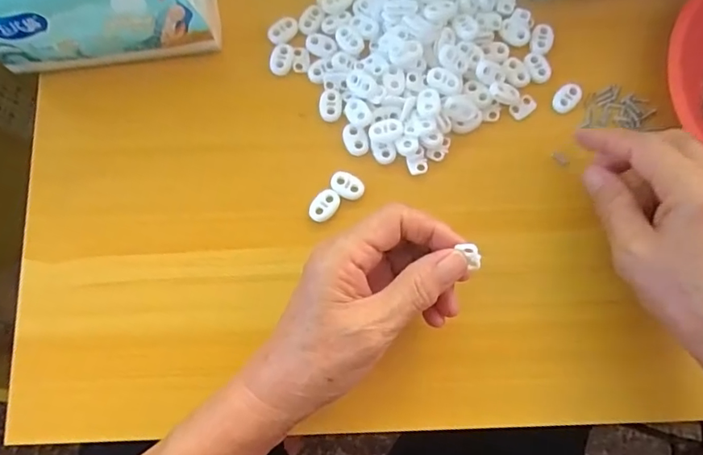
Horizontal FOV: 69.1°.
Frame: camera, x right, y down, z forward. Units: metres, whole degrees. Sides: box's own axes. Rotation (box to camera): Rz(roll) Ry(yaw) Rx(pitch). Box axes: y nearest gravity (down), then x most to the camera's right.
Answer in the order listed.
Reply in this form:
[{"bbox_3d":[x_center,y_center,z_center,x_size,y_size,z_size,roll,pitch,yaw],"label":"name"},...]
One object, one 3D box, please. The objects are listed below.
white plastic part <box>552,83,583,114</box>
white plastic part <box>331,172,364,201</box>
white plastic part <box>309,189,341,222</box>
[{"bbox_3d":[0.147,-0.088,0.346,0.015,0.004,0.022,38,81,7],"label":"white plastic part"},{"bbox_3d":[-0.002,-0.027,0.334,0.022,0.004,0.016,24,79,5],"label":"white plastic part"},{"bbox_3d":[-0.017,-0.014,0.331,0.015,0.004,0.022,27,80,5],"label":"white plastic part"}]

